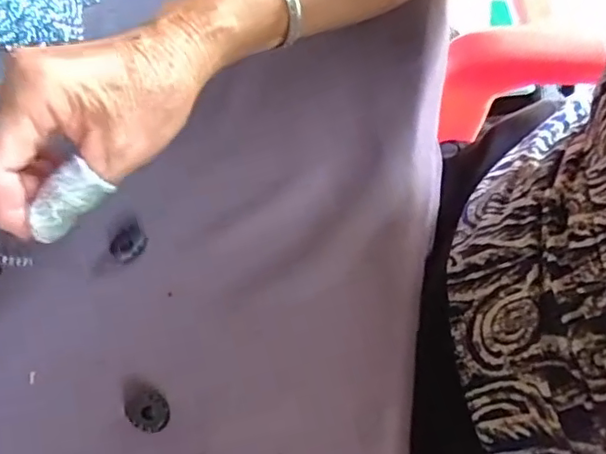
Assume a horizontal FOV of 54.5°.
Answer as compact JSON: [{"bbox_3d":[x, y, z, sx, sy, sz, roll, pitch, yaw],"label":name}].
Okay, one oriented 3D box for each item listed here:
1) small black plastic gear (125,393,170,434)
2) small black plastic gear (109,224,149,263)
[{"bbox_3d":[-0.080,0.094,0.299,0.023,0.004,0.019,27,69,16],"label":"small black plastic gear"},{"bbox_3d":[-0.101,0.009,0.337,0.021,0.014,0.017,-36,67,-13],"label":"small black plastic gear"}]

